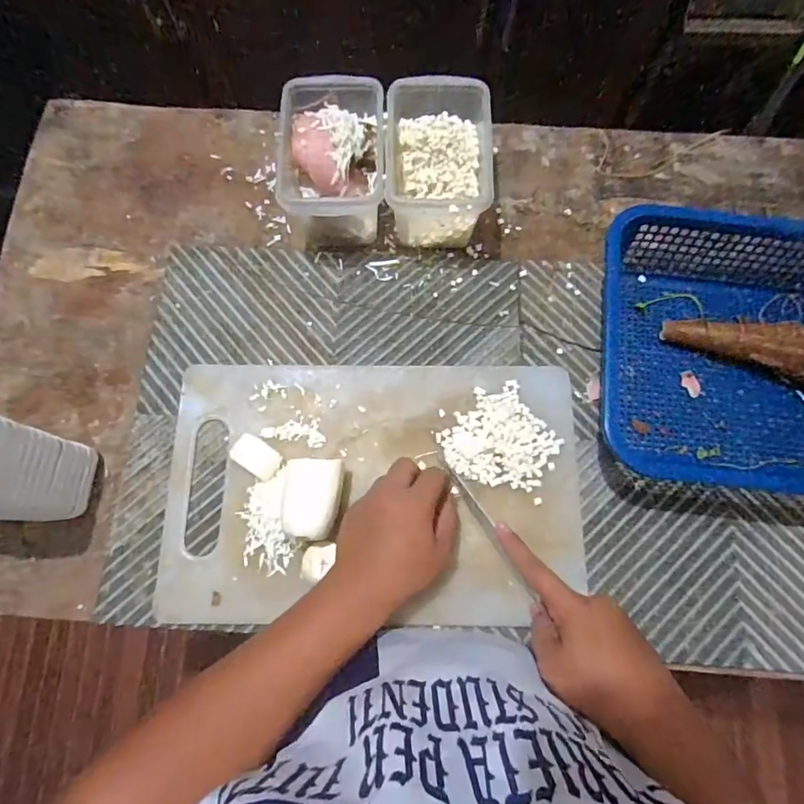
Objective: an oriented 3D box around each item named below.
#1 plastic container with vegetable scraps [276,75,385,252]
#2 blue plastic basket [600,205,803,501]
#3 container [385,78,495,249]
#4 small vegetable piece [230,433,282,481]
[{"bbox_3d":[-0.074,-0.252,0.539,0.110,0.104,0.151,0,73,0],"label":"plastic container with vegetable scraps"},{"bbox_3d":[0.356,-0.048,0.484,0.336,0.089,0.270,5,73,2],"label":"blue plastic basket"},{"bbox_3d":[0.038,-0.248,0.538,0.109,0.103,0.149,-1,73,0],"label":"container"},{"bbox_3d":[-0.144,0.054,0.492,0.048,0.014,0.031,32,76,9],"label":"small vegetable piece"}]

